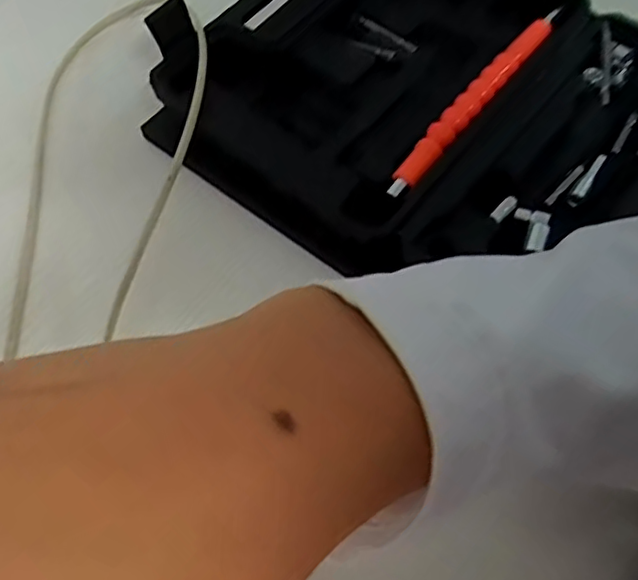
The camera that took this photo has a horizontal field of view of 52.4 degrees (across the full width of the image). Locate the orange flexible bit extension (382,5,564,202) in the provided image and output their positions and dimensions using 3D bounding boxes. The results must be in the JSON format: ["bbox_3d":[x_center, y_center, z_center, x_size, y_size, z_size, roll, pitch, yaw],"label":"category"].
[{"bbox_3d":[0.087,-0.107,0.356,0.017,0.011,0.156,34,70,17],"label":"orange flexible bit extension"}]

